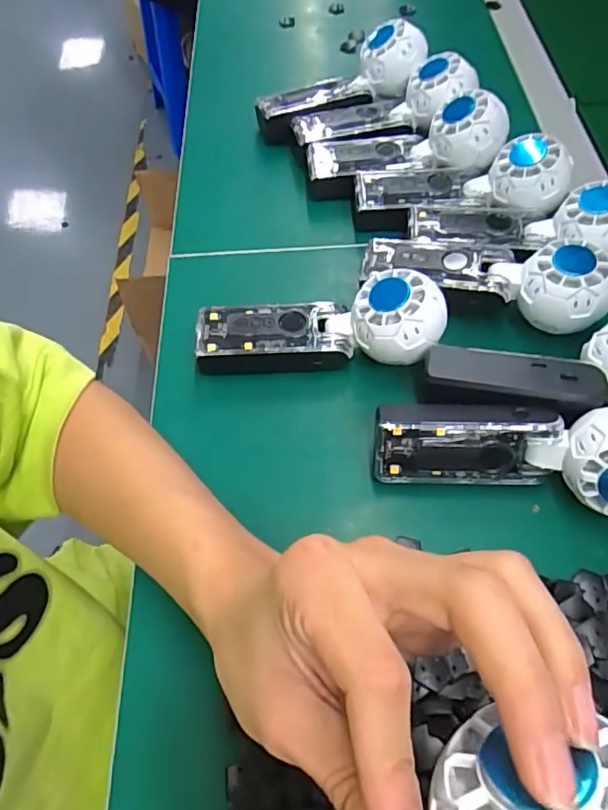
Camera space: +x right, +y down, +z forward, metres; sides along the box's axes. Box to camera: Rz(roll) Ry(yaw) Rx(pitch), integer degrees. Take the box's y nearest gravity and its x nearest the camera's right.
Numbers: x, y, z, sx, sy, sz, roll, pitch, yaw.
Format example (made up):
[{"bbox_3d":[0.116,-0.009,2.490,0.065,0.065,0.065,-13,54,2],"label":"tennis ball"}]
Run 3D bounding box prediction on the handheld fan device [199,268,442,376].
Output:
[{"bbox_3d":[0.010,-0.051,0.392,0.169,0.048,0.057,-6,58,14],"label":"handheld fan device"}]

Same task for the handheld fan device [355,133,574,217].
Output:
[{"bbox_3d":[0.125,-0.180,0.452,0.163,0.051,0.057,2,59,3],"label":"handheld fan device"}]

